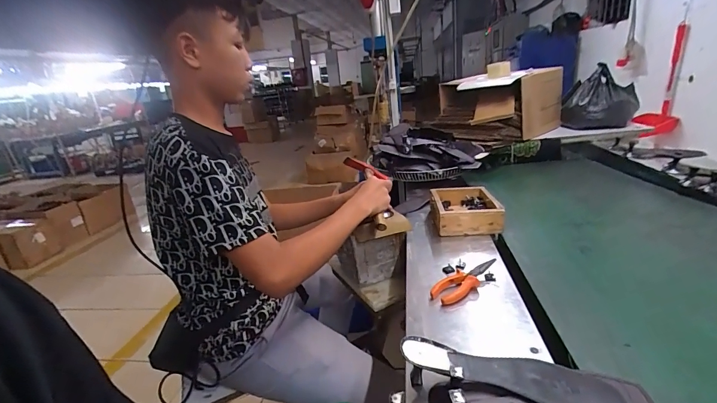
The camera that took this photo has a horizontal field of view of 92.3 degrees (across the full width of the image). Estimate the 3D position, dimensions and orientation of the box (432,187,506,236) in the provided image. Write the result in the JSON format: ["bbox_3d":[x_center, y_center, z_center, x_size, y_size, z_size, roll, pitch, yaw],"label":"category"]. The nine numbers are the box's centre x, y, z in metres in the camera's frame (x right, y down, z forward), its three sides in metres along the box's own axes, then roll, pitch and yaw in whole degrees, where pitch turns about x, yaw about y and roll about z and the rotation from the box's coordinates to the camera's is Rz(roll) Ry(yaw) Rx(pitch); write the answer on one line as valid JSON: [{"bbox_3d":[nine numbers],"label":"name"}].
[{"bbox_3d":[0.277,0.023,0.908,0.158,0.065,0.188,-3,21,6],"label":"box"}]

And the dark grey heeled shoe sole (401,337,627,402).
[{"bbox_3d":[0.191,0.211,0.427,0.267,0.048,0.076,-3,20,14],"label":"dark grey heeled shoe sole"}]

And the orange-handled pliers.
[{"bbox_3d":[0.200,0.146,0.644,0.148,0.027,0.050,-17,25,-33],"label":"orange-handled pliers"}]

